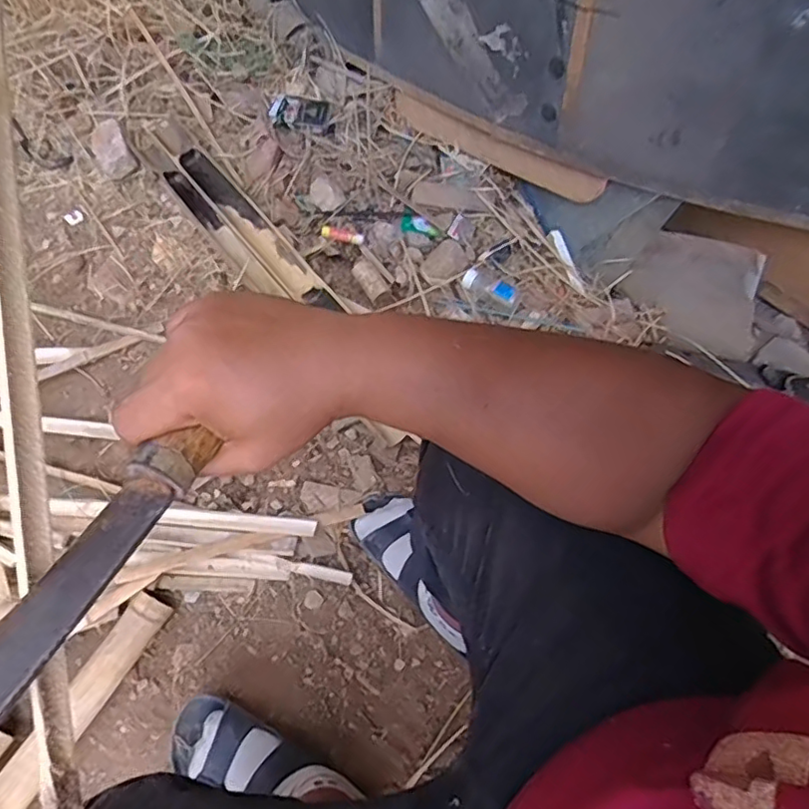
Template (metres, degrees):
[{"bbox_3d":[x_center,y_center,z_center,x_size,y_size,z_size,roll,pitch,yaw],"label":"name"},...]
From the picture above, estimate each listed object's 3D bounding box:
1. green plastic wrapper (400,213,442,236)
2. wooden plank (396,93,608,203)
[{"bbox_3d":[0.027,-0.295,0.993,0.071,0.015,0.024,26,70,10],"label":"green plastic wrapper"},{"bbox_3d":[0.138,-0.423,0.978,0.410,0.066,0.019,37,72,27],"label":"wooden plank"}]

